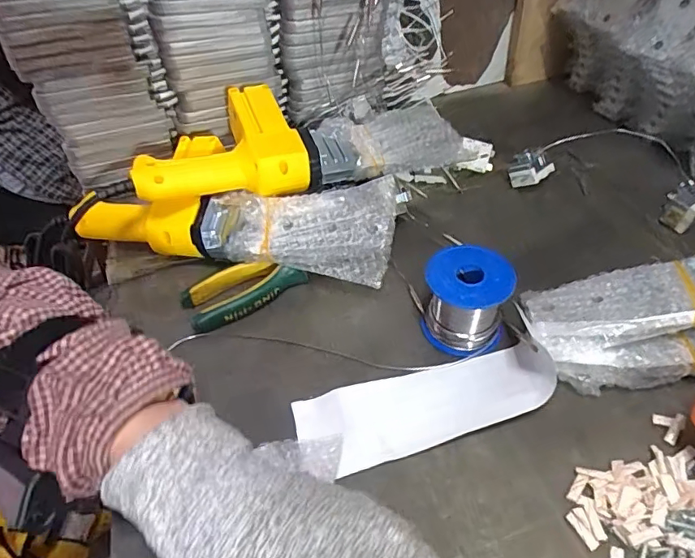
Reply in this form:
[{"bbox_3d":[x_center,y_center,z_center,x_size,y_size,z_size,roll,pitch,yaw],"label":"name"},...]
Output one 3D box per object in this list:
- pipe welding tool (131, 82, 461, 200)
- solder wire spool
[{"bbox_3d":[-0.041,-0.141,0.499,0.321,0.065,0.118,-14,46,-8],"label":"pipe welding tool"},{"bbox_3d":[0.090,0.017,0.383,0.063,0.061,0.058,-3,46,3],"label":"solder wire spool"}]

